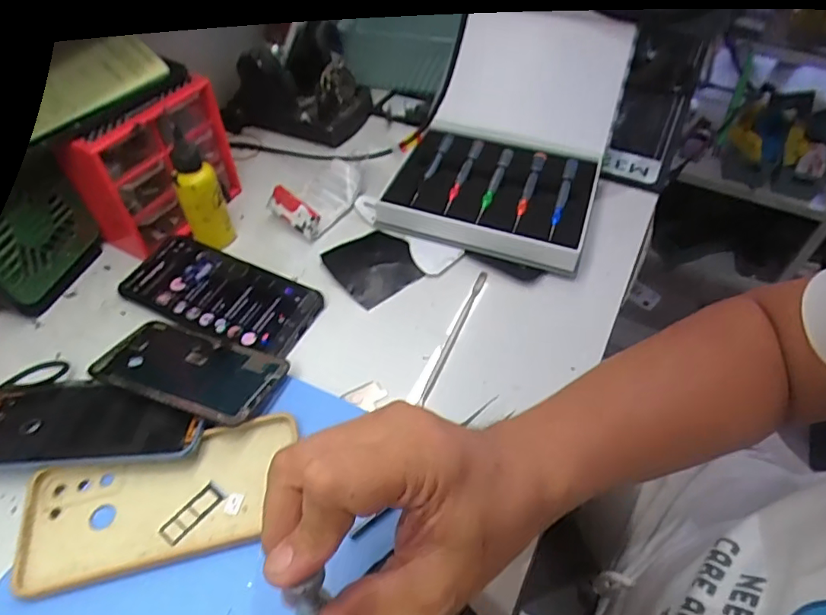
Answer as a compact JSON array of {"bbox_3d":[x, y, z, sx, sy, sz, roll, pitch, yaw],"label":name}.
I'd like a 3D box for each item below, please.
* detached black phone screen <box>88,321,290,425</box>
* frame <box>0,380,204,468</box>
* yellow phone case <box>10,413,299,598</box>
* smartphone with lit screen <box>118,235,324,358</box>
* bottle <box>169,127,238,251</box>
[{"bbox_3d":[-0.166,0.045,0.399,0.147,0.004,0.067,14,39,21],"label":"detached black phone screen"},{"bbox_3d":[-0.225,0.078,0.369,0.167,0.009,0.069,-3,43,5],"label":"frame"},{"bbox_3d":[-0.157,0.121,0.341,0.165,0.012,0.077,-13,52,-9],"label":"yellow phone case"},{"bbox_3d":[-0.163,-0.011,0.461,0.168,0.013,0.082,22,55,18],"label":"smartphone with lit screen"},{"bbox_3d":[-0.185,-0.100,0.464,0.029,0.099,0.029,11,52,10],"label":"bottle"}]

